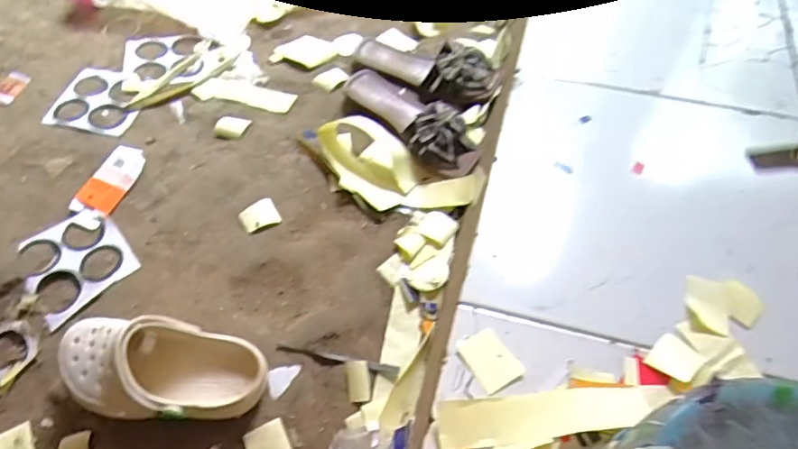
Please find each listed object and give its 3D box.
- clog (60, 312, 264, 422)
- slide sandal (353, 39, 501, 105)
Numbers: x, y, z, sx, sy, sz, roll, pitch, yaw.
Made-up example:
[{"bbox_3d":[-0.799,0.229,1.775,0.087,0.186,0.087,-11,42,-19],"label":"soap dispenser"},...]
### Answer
[{"bbox_3d":[-0.267,0.160,0.625,0.232,0.092,0.099,6,54,3],"label":"clog"},{"bbox_3d":[0.041,-0.262,0.917,0.247,0.054,0.103,13,59,9],"label":"slide sandal"}]

